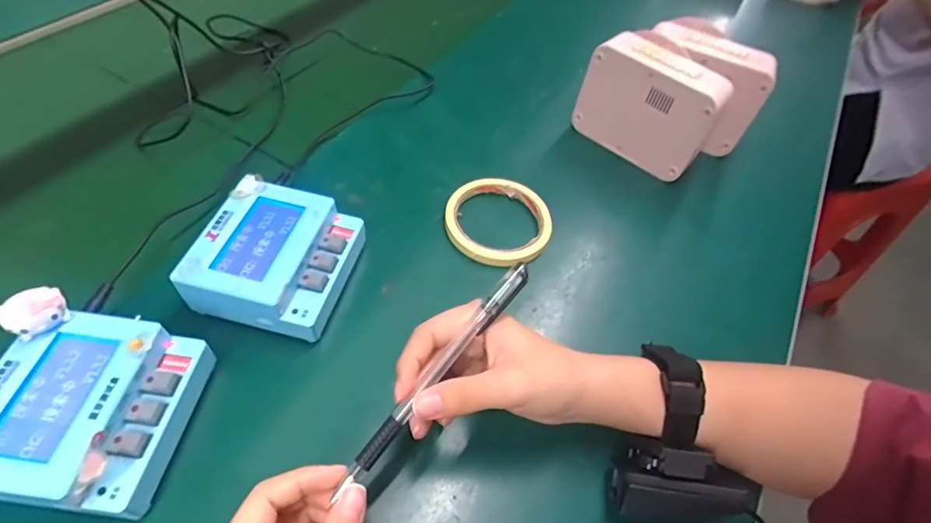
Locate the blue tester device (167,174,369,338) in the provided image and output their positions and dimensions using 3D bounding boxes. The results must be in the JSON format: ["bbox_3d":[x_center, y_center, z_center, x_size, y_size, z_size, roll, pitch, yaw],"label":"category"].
[{"bbox_3d":[-0.138,-0.001,0.358,0.099,0.049,0.108,15,53,6],"label":"blue tester device"}]

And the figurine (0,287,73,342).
[{"bbox_3d":[-0.248,0.030,0.278,0.029,0.023,0.017,-25,59,-22],"label":"figurine"}]

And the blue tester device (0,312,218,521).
[{"bbox_3d":[-0.216,0.089,0.284,0.098,0.051,0.101,8,53,1],"label":"blue tester device"}]

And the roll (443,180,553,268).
[{"bbox_3d":[0.030,-0.036,0.424,0.092,0.013,0.090,3,53,-3],"label":"roll"}]

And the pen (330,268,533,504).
[{"bbox_3d":[-0.012,0.057,0.264,0.011,0.008,0.146,36,73,20],"label":"pen"}]

